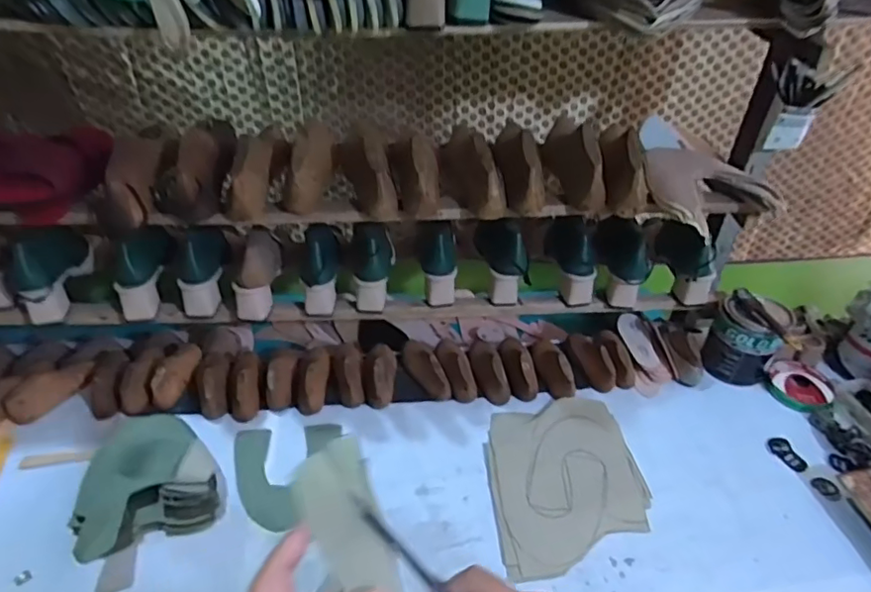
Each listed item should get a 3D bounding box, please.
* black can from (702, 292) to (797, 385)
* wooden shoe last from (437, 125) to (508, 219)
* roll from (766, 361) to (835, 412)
[{"bbox_3d":[0.525,0.071,0.950,0.110,0.124,0.091,22,43,23],"label":"black can"},{"bbox_3d":[0.053,-0.200,0.844,0.059,0.085,0.211,-8,40,-12],"label":"wooden shoe last"},{"bbox_3d":[0.618,0.150,0.949,0.093,0.026,0.102,1,39,-1],"label":"roll"}]

